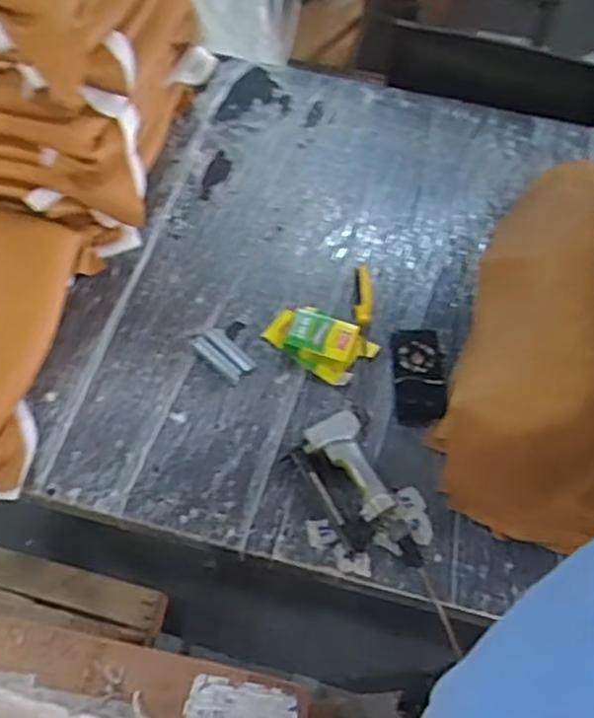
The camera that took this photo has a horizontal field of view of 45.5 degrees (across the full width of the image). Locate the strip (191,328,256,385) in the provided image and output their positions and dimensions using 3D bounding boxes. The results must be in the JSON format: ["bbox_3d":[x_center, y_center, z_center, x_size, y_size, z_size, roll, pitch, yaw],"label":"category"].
[{"bbox_3d":[-0.124,-0.008,1.193,0.055,0.006,0.109,-37,67,-22],"label":"strip"}]

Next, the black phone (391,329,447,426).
[{"bbox_3d":[0.201,0.027,1.175,0.082,0.016,0.169,0,58,-3],"label":"black phone"}]

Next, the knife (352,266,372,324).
[{"bbox_3d":[0.116,-0.113,1.240,0.031,0.010,0.130,5,58,0],"label":"knife"}]

